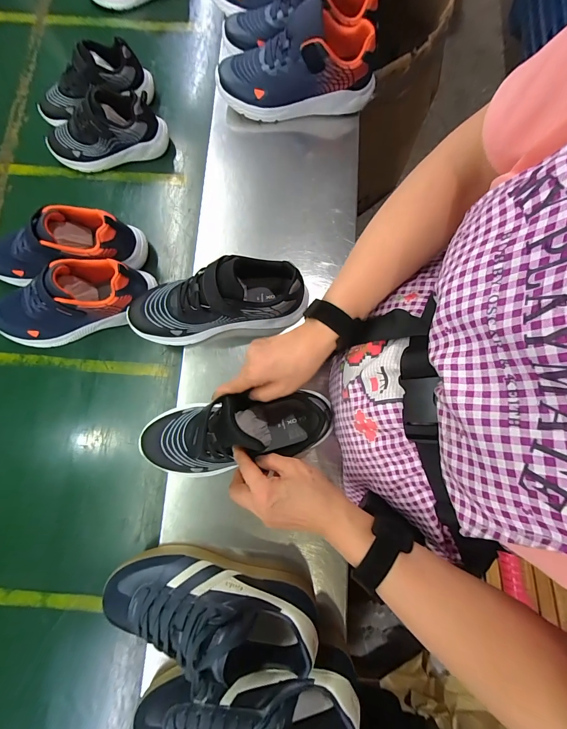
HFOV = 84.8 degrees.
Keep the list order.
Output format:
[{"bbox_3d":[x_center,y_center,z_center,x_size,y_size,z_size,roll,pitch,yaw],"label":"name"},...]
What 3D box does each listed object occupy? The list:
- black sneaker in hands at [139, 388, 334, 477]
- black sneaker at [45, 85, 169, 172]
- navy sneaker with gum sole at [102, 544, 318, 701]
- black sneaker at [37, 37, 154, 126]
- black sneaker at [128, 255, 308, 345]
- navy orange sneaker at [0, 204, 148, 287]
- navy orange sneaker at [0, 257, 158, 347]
[{"bbox_3d":[-0.068,0.088,0.385,0.242,0.114,0.090,-6,79,2],"label":"black sneaker in hands"},{"bbox_3d":[-0.312,-0.402,0.533,0.206,0.095,0.068,-12,79,-3],"label":"black sneaker"},{"bbox_3d":[-0.093,0.295,0.369,0.259,0.108,0.092,10,79,2],"label":"navy sneaker with gum sole"},{"bbox_3d":[-0.343,-0.502,0.552,0.199,0.091,0.070,-14,79,-3],"label":"black sneaker"},{"bbox_3d":[-0.094,-0.090,0.448,0.257,0.122,0.080,-9,79,-2],"label":"black sneaker"},{"bbox_3d":[-0.358,-0.189,0.490,0.256,0.098,0.093,-3,79,-1],"label":"navy orange sneaker"},{"bbox_3d":[-0.332,-0.097,0.474,0.244,0.101,0.087,-13,79,-3],"label":"navy orange sneaker"}]

